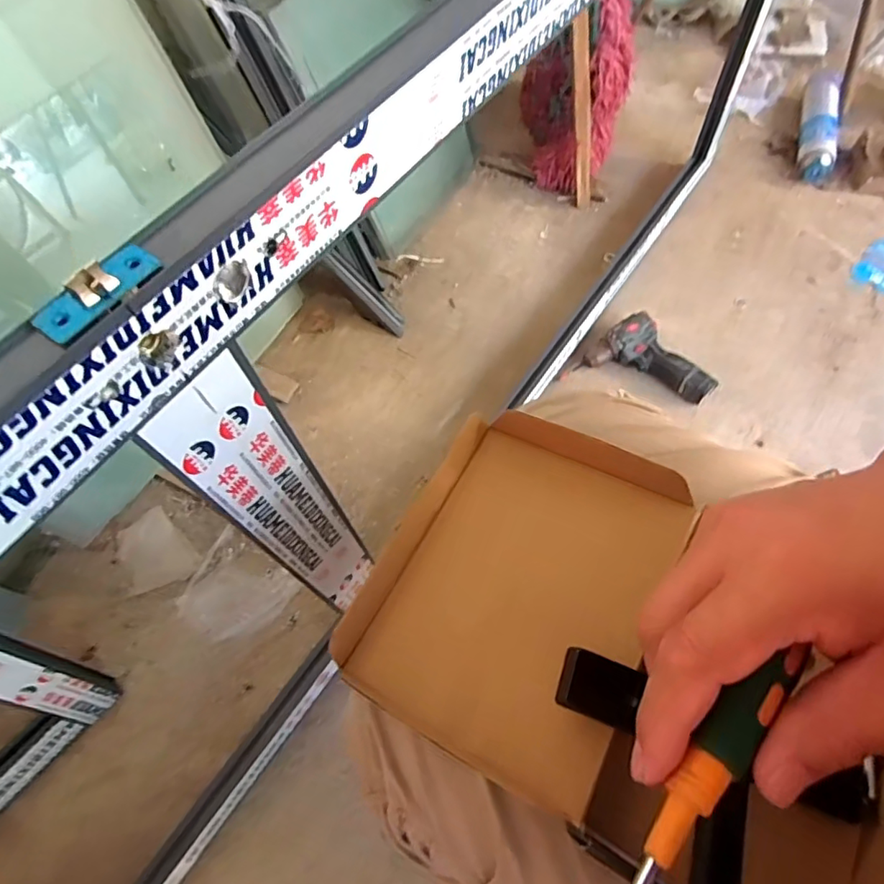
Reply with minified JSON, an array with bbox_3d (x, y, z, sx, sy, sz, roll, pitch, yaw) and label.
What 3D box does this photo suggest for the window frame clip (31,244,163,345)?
[{"bbox_3d":[-0.156,-0.070,0.249,0.023,0.010,0.056,31,69,18],"label":"window frame clip"}]

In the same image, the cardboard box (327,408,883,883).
[{"bbox_3d":[0.111,0.119,0.313,0.306,0.053,0.193,28,69,15],"label":"cardboard box"}]

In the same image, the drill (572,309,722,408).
[{"bbox_3d":[0.383,-0.159,1.010,0.227,0.057,0.128,18,66,11],"label":"drill"}]

